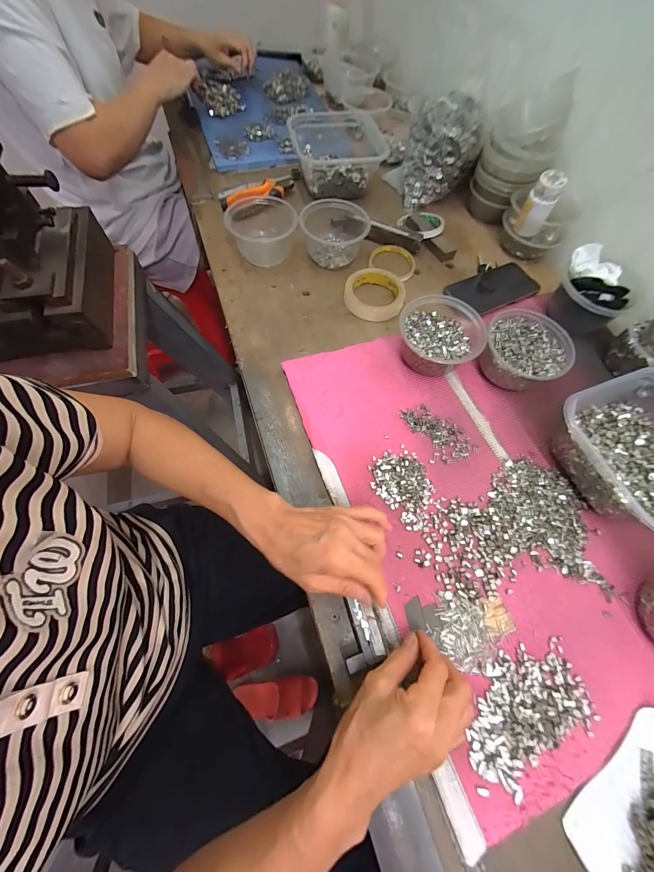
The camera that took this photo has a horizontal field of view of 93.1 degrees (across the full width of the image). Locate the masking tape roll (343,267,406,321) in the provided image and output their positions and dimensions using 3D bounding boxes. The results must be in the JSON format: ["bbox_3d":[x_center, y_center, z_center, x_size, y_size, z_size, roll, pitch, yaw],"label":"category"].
[{"bbox_3d":[0.079,-0.236,0.516,0.095,0.025,0.093,1,66,-3],"label":"masking tape roll"}]

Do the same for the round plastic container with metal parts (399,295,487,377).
[{"bbox_3d":[0.158,-0.136,0.441,0.113,0.057,0.114,1,66,-3],"label":"round plastic container with metal parts"}]

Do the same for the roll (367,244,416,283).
[{"bbox_3d":[0.123,-0.319,0.566,0.081,0.017,0.081,1,66,-1],"label":"roll"}]

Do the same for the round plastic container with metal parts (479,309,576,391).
[{"bbox_3d":[0.277,-0.119,0.443,0.116,0.056,0.111,1,66,-3],"label":"round plastic container with metal parts"}]

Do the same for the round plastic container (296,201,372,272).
[{"bbox_3d":[0.014,-0.359,0.544,0.114,0.060,0.114,1,66,-3],"label":"round plastic container"}]

